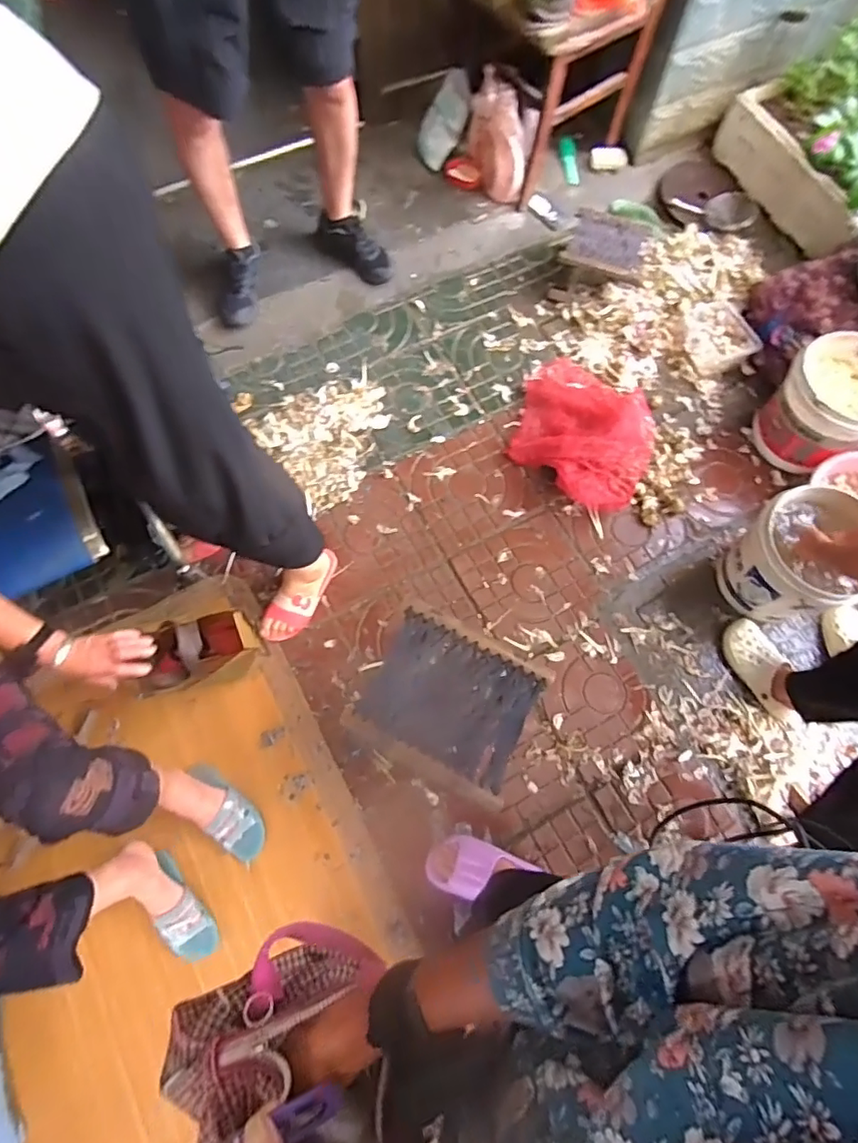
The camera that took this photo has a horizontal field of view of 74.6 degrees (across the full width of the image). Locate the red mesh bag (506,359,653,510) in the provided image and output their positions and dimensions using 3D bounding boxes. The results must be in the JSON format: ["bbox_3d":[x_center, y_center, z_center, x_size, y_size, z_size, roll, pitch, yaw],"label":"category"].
[{"bbox_3d":[0.385,-0.363,1.367,0.342,0.147,0.384,23,70,7],"label":"red mesh bag"}]

